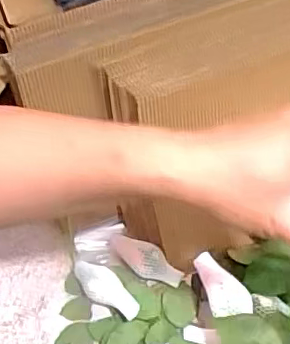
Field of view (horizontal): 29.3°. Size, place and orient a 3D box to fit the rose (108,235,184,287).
[{"bbox_3d":[0.000,0.092,0.575,0.082,0.027,0.030,31,65,16],"label":"rose"}]

